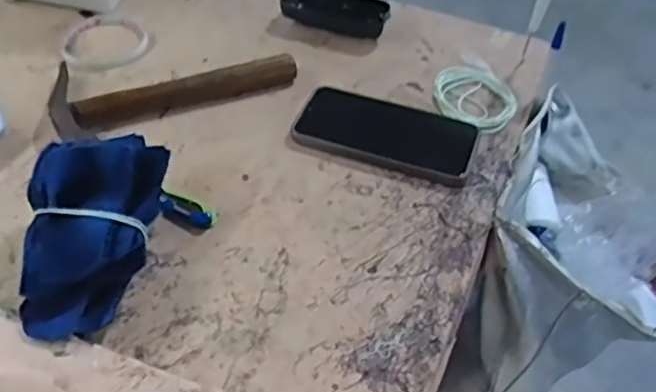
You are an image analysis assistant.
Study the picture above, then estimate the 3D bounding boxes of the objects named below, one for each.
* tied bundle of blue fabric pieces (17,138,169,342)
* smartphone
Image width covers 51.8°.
[{"bbox_3d":[-0.165,0.025,0.470,0.082,0.068,0.155,4,47,0],"label":"tied bundle of blue fabric pieces"},{"bbox_3d":[0.052,-0.057,0.594,0.152,0.009,0.083,18,48,9],"label":"smartphone"}]

